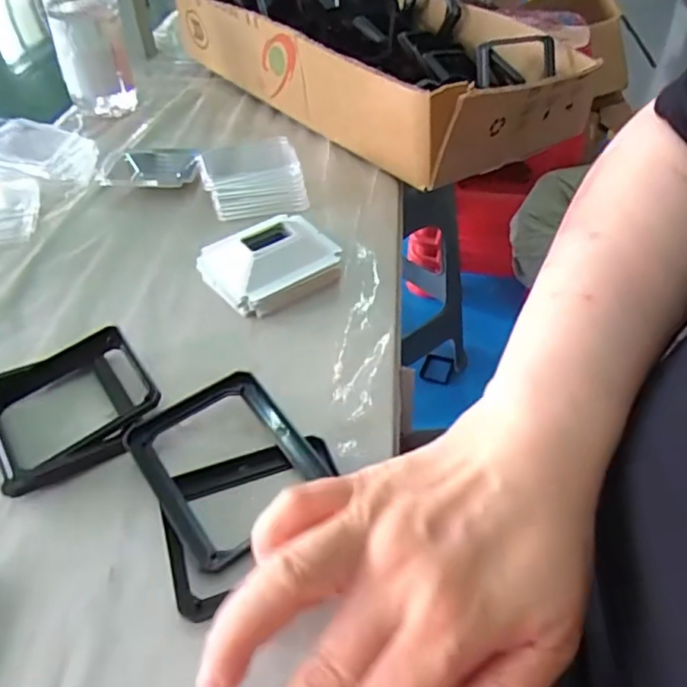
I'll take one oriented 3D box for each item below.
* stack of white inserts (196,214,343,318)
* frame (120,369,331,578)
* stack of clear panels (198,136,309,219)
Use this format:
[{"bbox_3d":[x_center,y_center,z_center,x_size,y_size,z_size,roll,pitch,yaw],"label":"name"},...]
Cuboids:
[{"bbox_3d":[-0.044,-0.053,0.382,0.079,0.032,0.067,-27,50,-28],"label":"stack of white inserts"},{"bbox_3d":[-0.053,0.053,0.274,0.071,0.019,0.080,-28,50,-28],"label":"frame"},{"bbox_3d":[-0.070,-0.129,0.458,0.077,0.037,0.057,-8,43,-10],"label":"stack of clear panels"}]

